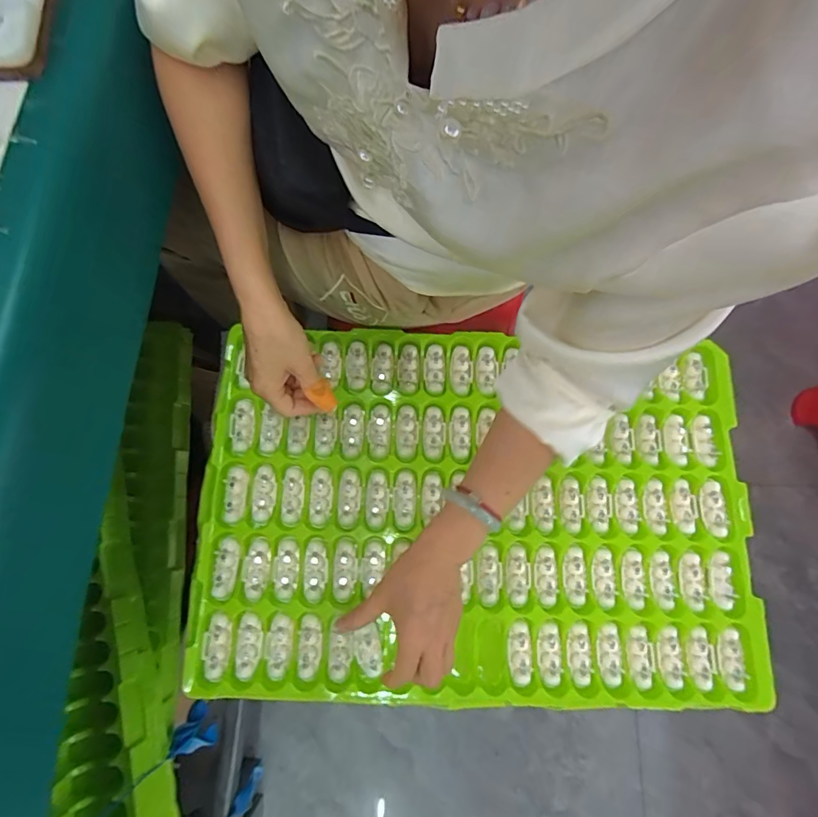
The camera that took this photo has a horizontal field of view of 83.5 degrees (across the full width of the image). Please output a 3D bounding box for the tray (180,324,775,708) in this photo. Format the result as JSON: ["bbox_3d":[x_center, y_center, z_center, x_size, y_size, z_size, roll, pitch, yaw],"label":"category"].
[{"bbox_3d":[0.071,0.105,0.504,0.582,0.025,0.384,1,76,0],"label":"tray"}]

